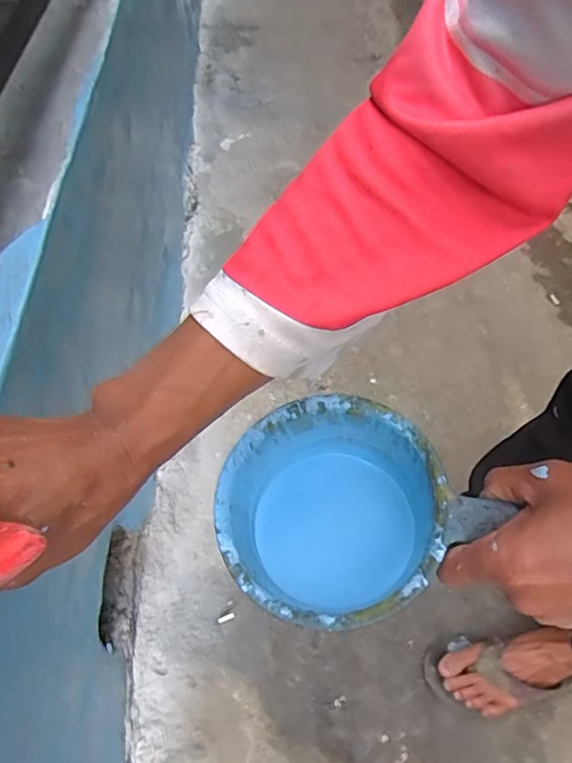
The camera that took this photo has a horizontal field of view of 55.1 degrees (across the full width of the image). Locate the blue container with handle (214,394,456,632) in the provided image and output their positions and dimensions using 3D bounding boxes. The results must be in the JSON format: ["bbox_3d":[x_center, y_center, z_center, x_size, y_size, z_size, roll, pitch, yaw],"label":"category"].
[{"bbox_3d":[0.033,0.093,0.378,0.140,0.098,0.140,-4,66,8],"label":"blue container with handle"}]

